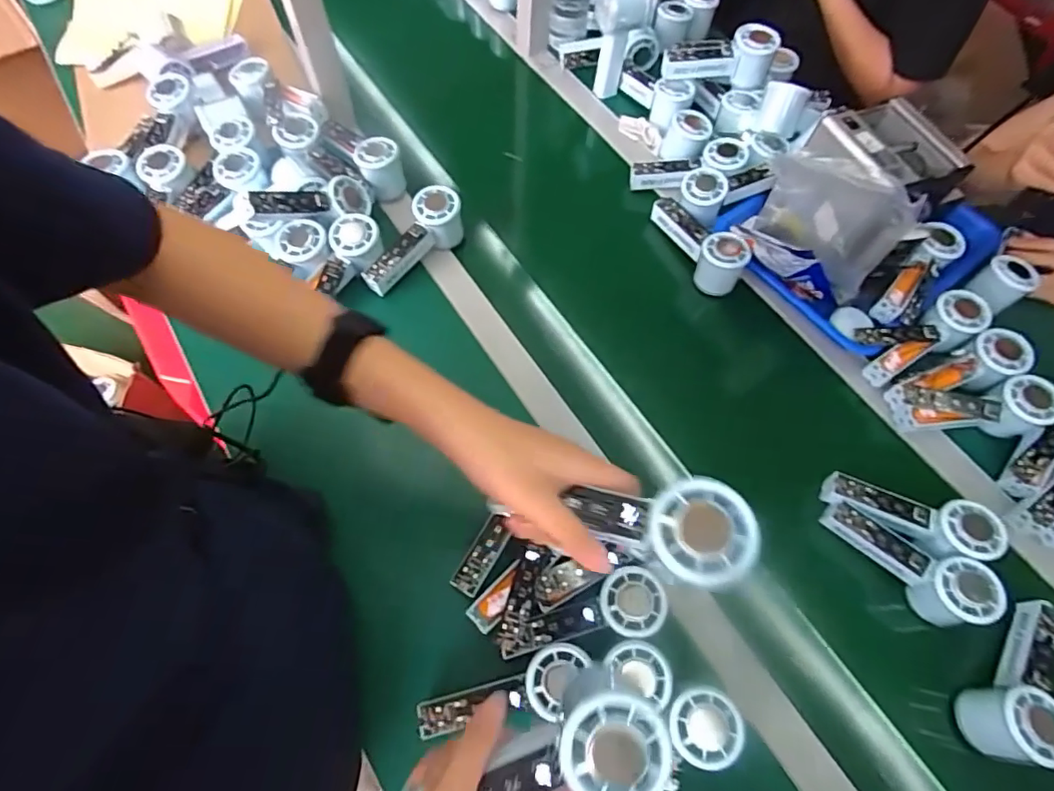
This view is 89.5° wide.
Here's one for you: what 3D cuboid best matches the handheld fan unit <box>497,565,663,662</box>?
[{"bbox_3d":[0.051,0.200,0.469,0.148,0.026,0.054,-19,67,-10],"label":"handheld fan unit"}]

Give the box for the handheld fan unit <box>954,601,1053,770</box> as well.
[{"bbox_3d":[0.448,0.254,0.482,0.049,0.063,0.148,30,68,11],"label":"handheld fan unit"}]

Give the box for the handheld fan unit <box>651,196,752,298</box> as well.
[{"bbox_3d":[0.223,-0.202,0.686,0.054,0.060,0.154,-19,67,-10],"label":"handheld fan unit"}]

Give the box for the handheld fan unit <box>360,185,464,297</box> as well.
[{"bbox_3d":[-0.139,-0.188,0.664,0.051,0.054,0.151,39,85,15],"label":"handheld fan unit"}]

